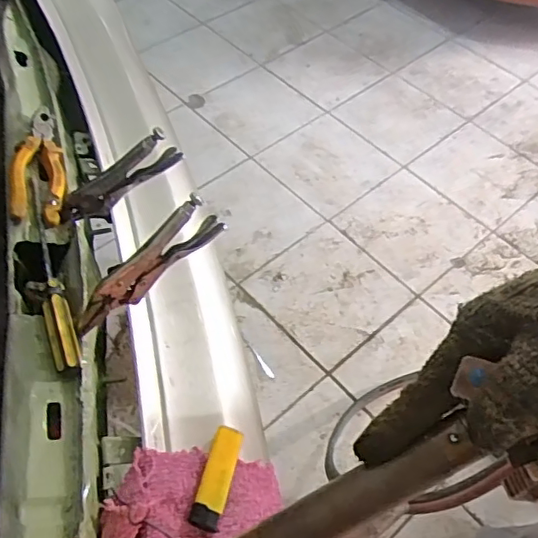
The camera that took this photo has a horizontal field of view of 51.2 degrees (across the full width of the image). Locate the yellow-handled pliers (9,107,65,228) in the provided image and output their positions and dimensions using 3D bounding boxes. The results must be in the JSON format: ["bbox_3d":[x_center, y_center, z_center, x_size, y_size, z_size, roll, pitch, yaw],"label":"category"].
[{"bbox_3d":[-0.233,-0.110,0.559,0.049,0.021,0.158,-12,57,-11],"label":"yellow-handled pliers"}]

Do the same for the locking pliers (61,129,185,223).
[{"bbox_3d":[-0.140,-0.080,0.525,0.130,0.043,0.015,-30,53,19],"label":"locking pliers"}]

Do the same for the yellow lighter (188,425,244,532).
[{"bbox_3d":[-0.041,0.165,0.448,0.024,0.011,0.079,13,56,6],"label":"yellow lighter"}]

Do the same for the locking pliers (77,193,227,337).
[{"bbox_3d":[-0.104,0.001,0.460,0.150,0.039,0.009,-41,31,9],"label":"locking pliers"}]

